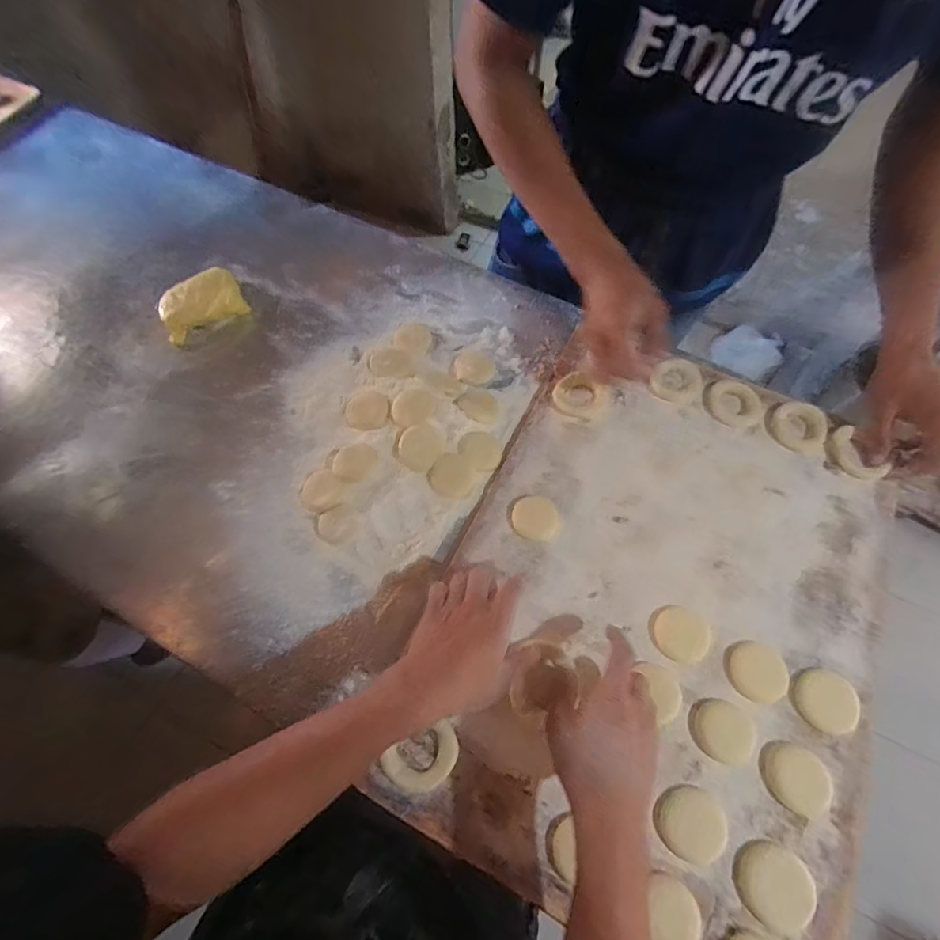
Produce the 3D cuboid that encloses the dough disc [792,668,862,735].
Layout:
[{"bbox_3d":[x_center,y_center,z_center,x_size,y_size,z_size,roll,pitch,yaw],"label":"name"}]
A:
[{"bbox_3d":[0.332,0.214,0.443,0.053,0.011,0.053,-1,63,1],"label":"dough disc"}]

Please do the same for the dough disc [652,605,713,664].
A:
[{"bbox_3d":[0.211,0.163,0.473,0.054,0.004,0.051,-1,63,1],"label":"dough disc"}]

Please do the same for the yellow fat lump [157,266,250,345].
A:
[{"bbox_3d":[-0.380,-0.235,0.671,0.111,0.031,0.074,-31,66,-14],"label":"yellow fat lump"}]

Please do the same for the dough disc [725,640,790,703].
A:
[{"bbox_3d":[0.276,0.193,0.457,0.055,0.004,0.051,-1,63,1],"label":"dough disc"}]

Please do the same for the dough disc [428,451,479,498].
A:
[{"bbox_3d":[-0.019,0.007,0.551,0.053,0.004,0.051,0,78,1],"label":"dough disc"}]

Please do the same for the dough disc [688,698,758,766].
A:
[{"bbox_3d":[0.231,0.239,0.437,0.055,0.008,0.050,-1,63,1],"label":"dough disc"}]

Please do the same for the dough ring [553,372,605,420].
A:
[{"bbox_3d":[0.138,-0.094,0.605,0.061,0.010,0.061,-1,63,1],"label":"dough ring"}]

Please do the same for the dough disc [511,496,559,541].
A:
[{"bbox_3d":[0.073,0.053,0.527,0.051,0.004,0.050,-1,63,1],"label":"dough disc"}]

